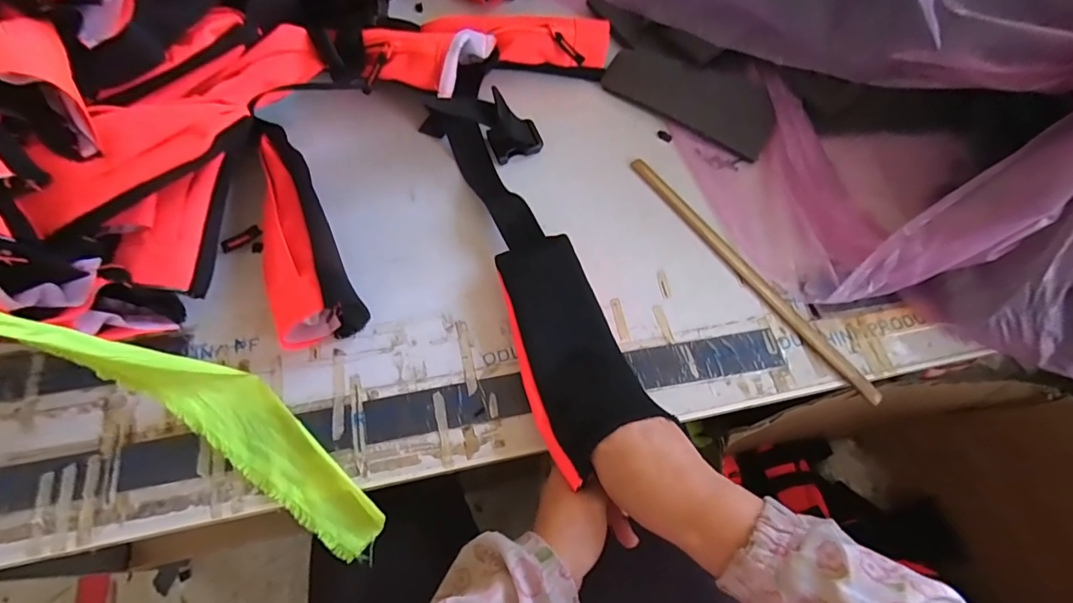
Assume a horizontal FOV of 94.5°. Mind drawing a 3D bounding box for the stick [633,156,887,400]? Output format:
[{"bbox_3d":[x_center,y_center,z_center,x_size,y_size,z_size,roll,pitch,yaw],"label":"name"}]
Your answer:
[{"bbox_3d":[0.216,-0.035,0.514,0.017,0.007,0.336,-33,71,-16],"label":"stick"}]

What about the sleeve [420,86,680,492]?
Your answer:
[{"bbox_3d":[0.000,-0.048,0.474,0.100,0.049,0.397,-16,66,-10],"label":"sleeve"}]

